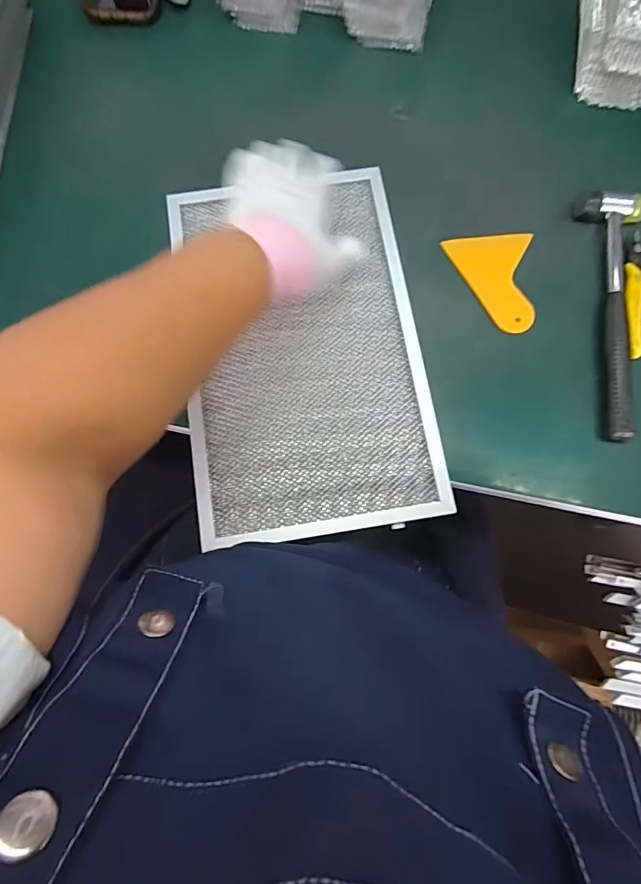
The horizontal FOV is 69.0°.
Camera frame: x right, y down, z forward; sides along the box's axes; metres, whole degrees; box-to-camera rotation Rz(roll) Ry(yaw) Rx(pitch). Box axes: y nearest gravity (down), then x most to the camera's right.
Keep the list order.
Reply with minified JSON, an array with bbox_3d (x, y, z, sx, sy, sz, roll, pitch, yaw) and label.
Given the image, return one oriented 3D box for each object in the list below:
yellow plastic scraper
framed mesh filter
[{"bbox_3d":[0.173,-0.159,0.440,0.072,0.007,0.109,-32,80,-7],"label":"yellow plastic scraper"},{"bbox_3d":[-0.017,-0.087,0.415,0.206,0.015,0.328,-9,78,-3],"label":"framed mesh filter"}]

